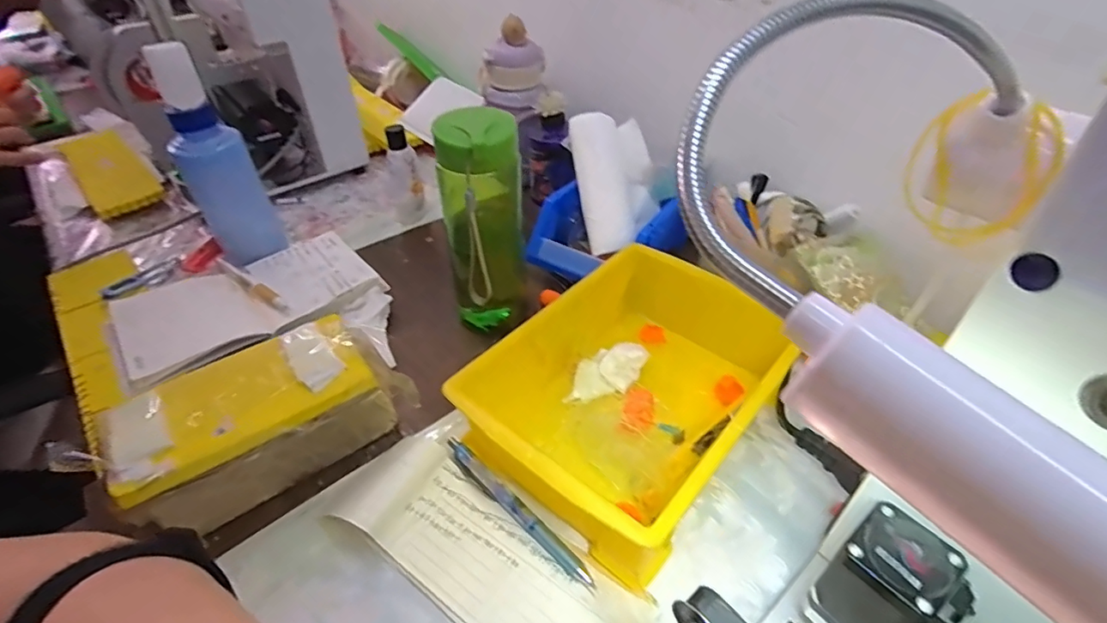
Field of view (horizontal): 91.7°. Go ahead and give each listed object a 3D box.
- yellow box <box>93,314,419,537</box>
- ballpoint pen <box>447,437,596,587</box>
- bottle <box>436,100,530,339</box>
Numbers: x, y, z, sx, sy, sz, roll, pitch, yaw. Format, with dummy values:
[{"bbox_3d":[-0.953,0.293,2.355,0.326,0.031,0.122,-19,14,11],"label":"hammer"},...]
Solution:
[{"bbox_3d":[-0.201,0.080,0.384,0.183,0.092,0.078,-29,48,-28],"label":"yellow box"},{"bbox_3d":[-0.028,0.135,0.372,0.014,0.014,0.141,-33,50,-31],"label":"ballpoint pen"},{"bbox_3d":[-0.056,-0.056,0.467,0.065,0.216,0.054,-11,42,-11],"label":"bottle"}]

